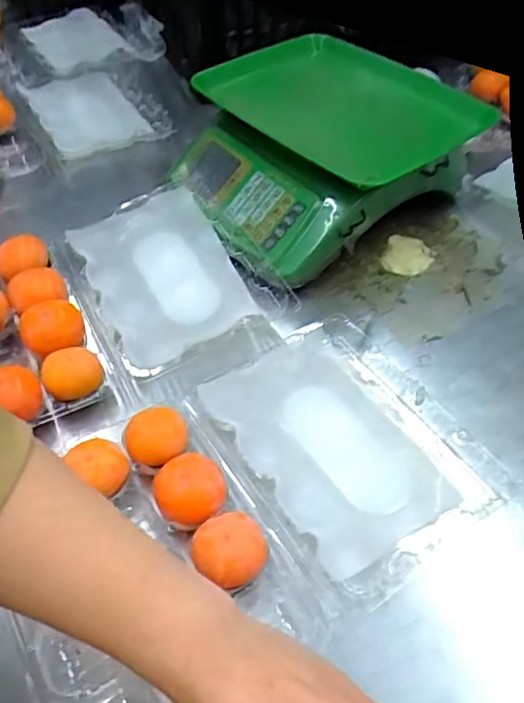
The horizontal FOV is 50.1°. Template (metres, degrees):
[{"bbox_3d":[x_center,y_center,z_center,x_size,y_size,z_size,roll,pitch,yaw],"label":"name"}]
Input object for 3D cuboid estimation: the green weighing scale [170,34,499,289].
[{"bbox_3d":[0.047,-0.241,0.646,0.272,0.131,0.284,-29,56,-22],"label":"green weighing scale"}]

